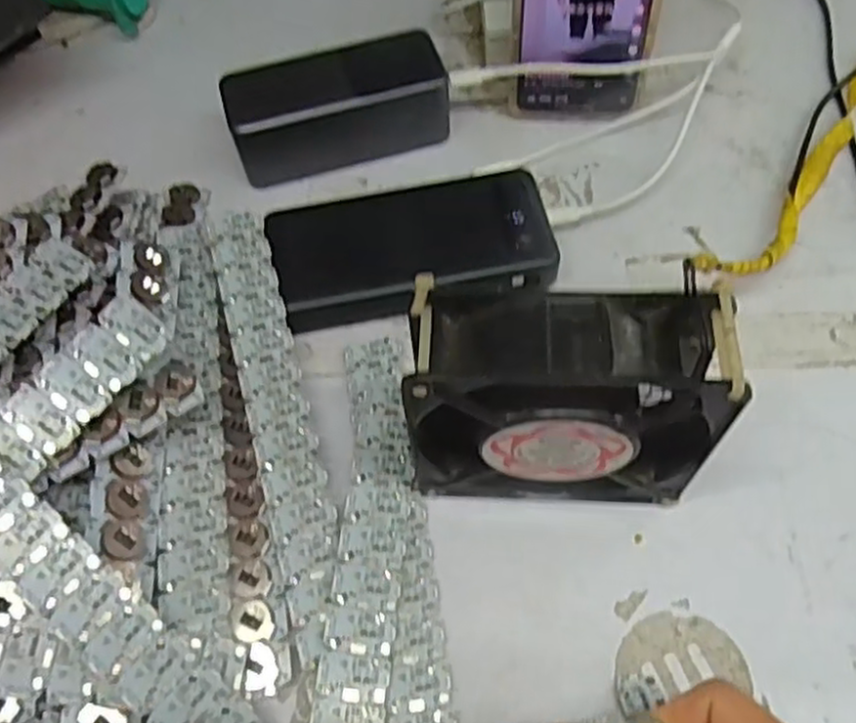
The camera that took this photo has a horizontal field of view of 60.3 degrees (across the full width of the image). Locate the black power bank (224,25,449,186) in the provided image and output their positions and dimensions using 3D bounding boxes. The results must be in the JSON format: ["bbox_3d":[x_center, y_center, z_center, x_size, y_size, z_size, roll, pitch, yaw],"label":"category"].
[{"bbox_3d":[-0.055,-0.155,0.452,0.130,0.049,0.056,-17,61,-6],"label":"black power bank"}]

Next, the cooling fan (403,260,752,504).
[{"bbox_3d":[0.058,0.020,0.308,0.130,0.119,0.046,1,61,4],"label":"cooling fan"}]

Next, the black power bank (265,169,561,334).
[{"bbox_3d":[-0.007,-0.061,0.409,0.147,0.027,0.076,-12,61,-3],"label":"black power bank"}]

